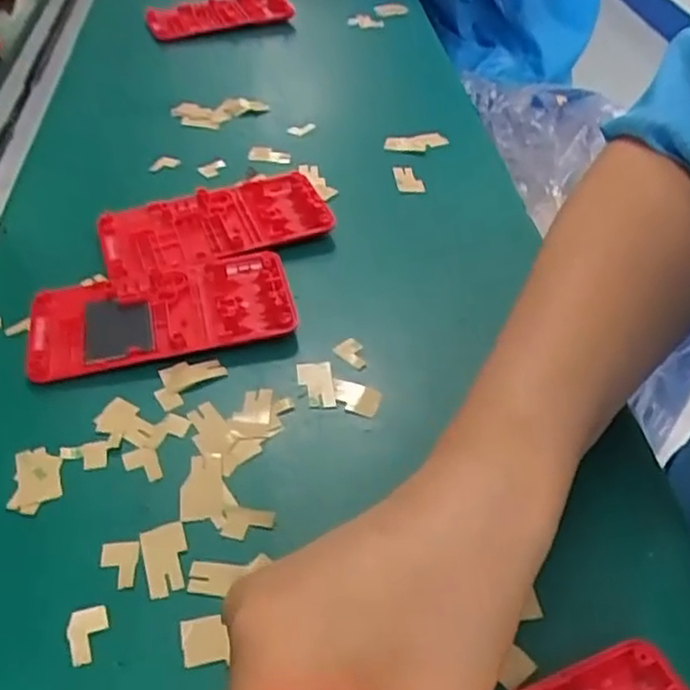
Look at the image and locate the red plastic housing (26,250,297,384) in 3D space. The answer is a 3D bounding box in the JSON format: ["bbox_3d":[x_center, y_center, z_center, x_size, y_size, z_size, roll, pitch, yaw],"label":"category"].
[{"bbox_3d":[-0.089,-0.018,0.349,0.121,0.014,0.065,-9,44,-10],"label":"red plastic housing"}]

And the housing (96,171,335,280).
[{"bbox_3d":[-0.074,-0.070,0.401,0.118,0.010,0.065,-16,46,-17],"label":"housing"}]

